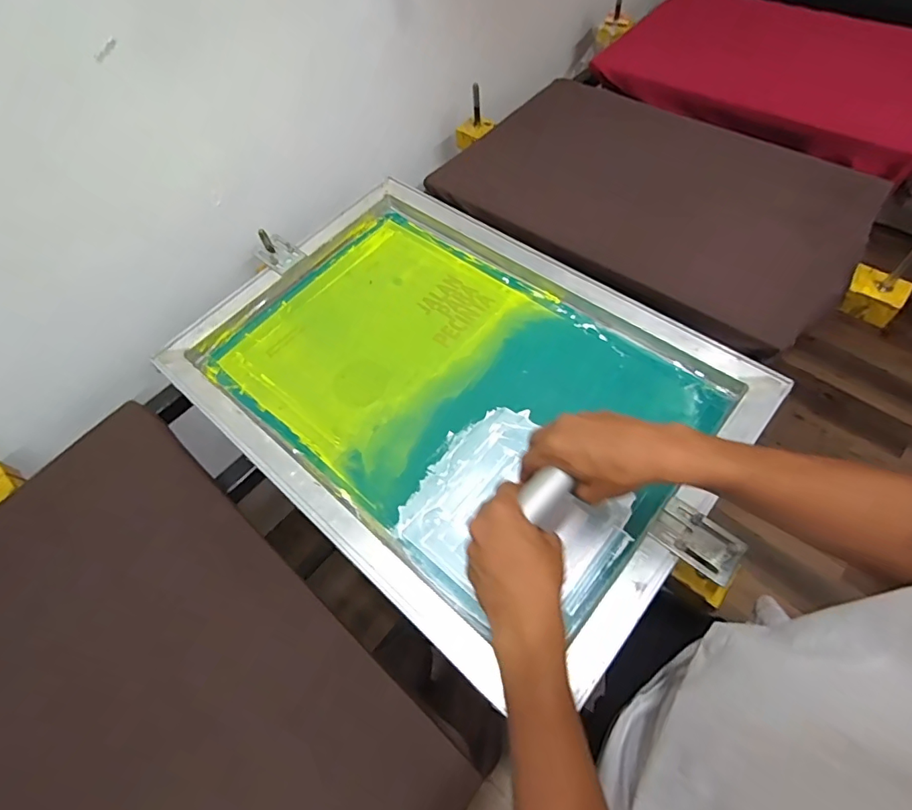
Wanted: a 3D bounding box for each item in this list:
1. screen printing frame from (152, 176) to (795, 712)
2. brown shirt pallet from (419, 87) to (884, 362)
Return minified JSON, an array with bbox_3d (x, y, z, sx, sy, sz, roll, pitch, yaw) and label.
[{"bbox_3d":[-0.017,-0.039,0.625,0.655,0.057,0.459,36,67,22],"label":"screen printing frame"},{"bbox_3d":[0.319,-0.362,0.839,0.645,0.040,0.341,33,84,20],"label":"brown shirt pallet"}]

